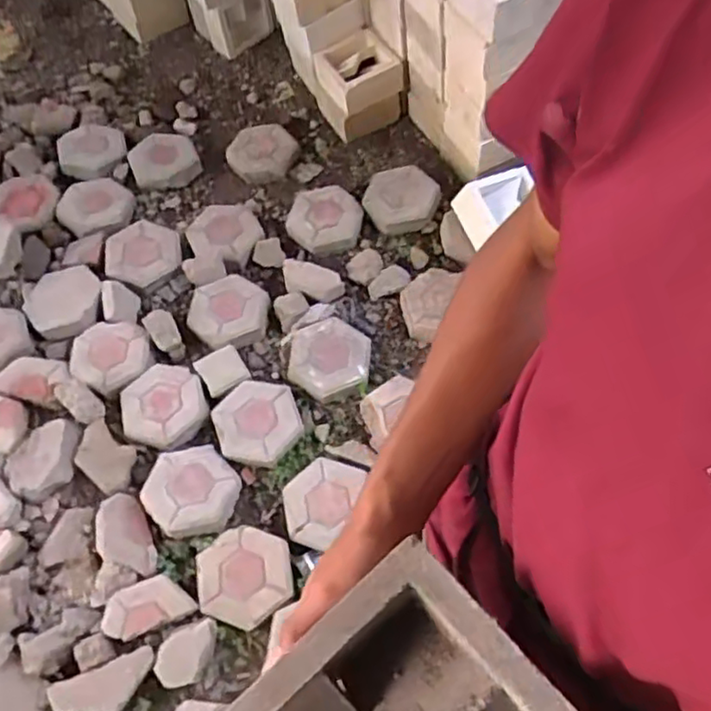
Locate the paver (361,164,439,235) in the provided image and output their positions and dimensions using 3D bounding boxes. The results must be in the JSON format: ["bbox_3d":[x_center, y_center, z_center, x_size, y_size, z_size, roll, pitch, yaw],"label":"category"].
[{"bbox_3d":[0.129,-0.445,1.878,0.203,0.073,0.197,-25,65,-13],"label":"paver"}]

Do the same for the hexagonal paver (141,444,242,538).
[{"bbox_3d":[-0.378,0.301,1.515,0.210,0.058,0.216,10,62,5],"label":"hexagonal paver"}]

